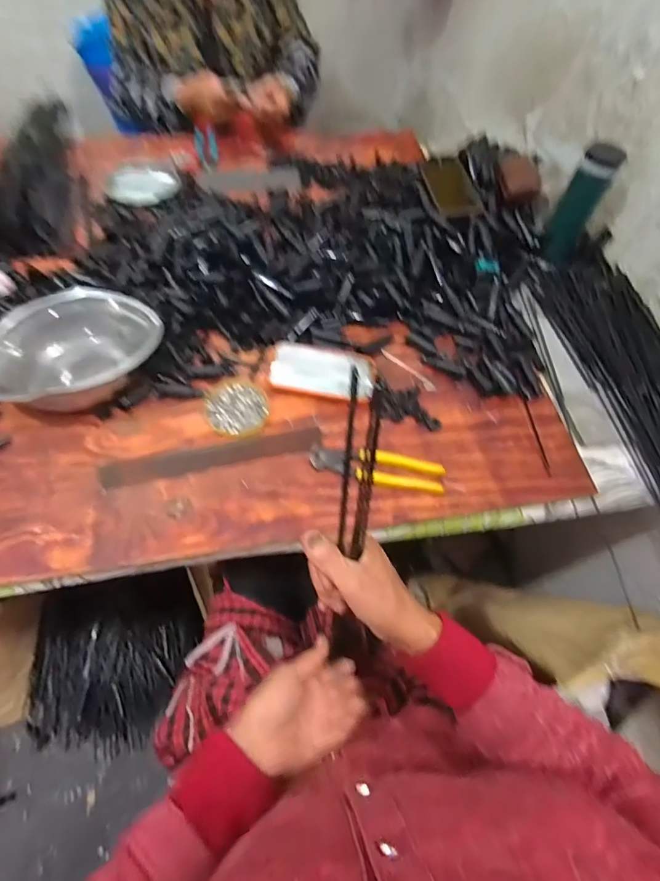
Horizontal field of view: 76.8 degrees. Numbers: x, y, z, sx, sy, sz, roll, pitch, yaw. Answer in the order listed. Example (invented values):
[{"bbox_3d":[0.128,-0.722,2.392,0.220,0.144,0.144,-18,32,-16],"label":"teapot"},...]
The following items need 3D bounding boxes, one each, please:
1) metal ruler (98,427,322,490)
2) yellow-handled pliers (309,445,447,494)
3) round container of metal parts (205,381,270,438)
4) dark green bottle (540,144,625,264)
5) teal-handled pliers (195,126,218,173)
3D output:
[{"bbox_3d":[-0.143,0.020,0.521,0.265,0.010,0.033,-11,60,-12],"label":"metal ruler"},{"bbox_3d":[0.057,0.035,0.516,0.165,0.026,0.046,13,60,3],"label":"yellow-handled pliers"},{"bbox_3d":[-0.124,-0.047,0.554,0.079,0.016,0.084,2,60,-3],"label":"round container of metal parts"},{"bbox_3d":[0.401,-0.372,0.667,0.061,0.153,0.064,25,62,10],"label":"dark green bottle"},{"bbox_3d":[-0.257,-0.606,0.872,0.044,0.016,0.160,-9,61,-9],"label":"teal-handled pliers"}]

